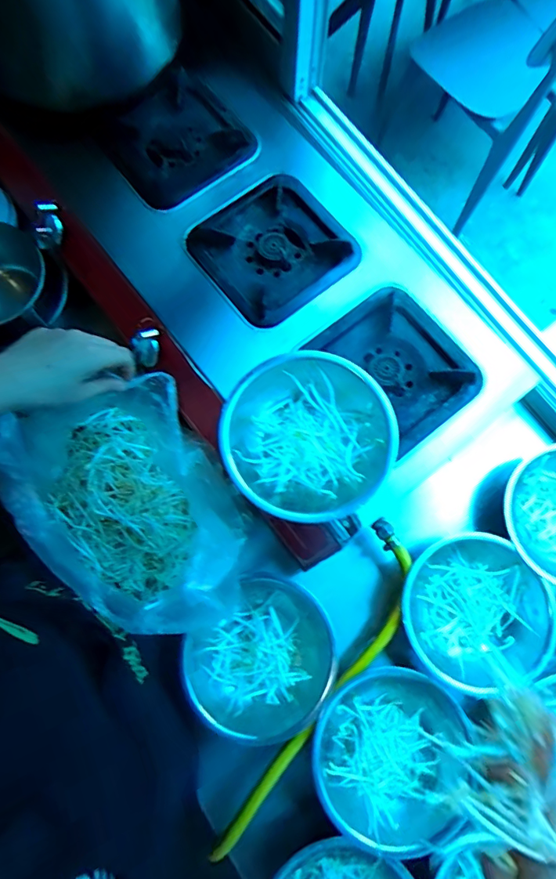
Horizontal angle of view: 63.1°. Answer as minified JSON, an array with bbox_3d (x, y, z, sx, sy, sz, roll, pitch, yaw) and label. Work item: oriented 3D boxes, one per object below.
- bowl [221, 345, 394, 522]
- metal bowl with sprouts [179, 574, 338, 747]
[{"bbox_3d":[0.035,-0.002,0.515,0.180,0.052,0.183,41,79,9],"label":"bowl"},{"bbox_3d":[-0.019,0.281,0.582,0.164,0.057,0.189,43,79,9],"label":"metal bowl with sprouts"}]

